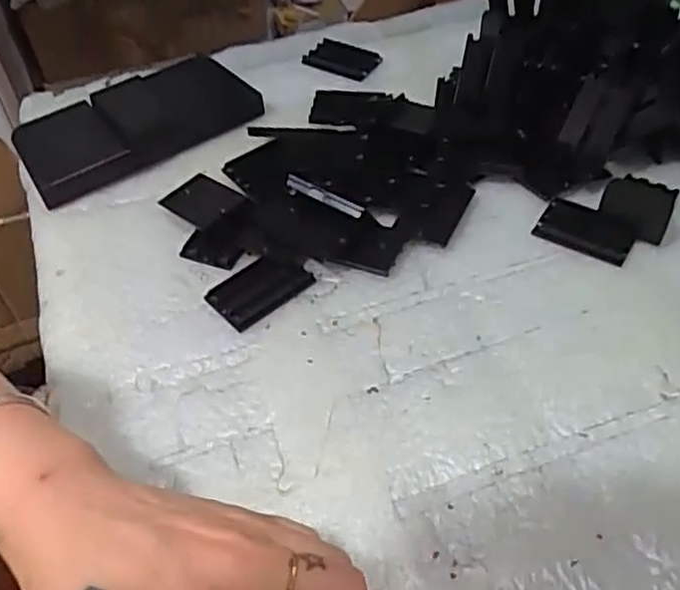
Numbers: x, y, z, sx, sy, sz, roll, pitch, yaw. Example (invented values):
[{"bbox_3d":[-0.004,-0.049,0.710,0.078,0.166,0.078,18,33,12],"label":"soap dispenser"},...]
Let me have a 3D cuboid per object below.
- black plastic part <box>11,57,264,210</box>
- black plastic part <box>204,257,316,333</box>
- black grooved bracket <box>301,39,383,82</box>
[{"bbox_3d":[-0.142,-0.123,0.500,0.166,0.031,0.079,-28,52,-19],"label":"black plastic part"},{"bbox_3d":[-0.045,-0.004,0.406,0.055,0.006,0.036,-34,54,-24],"label":"black plastic part"},{"bbox_3d":[0.003,-0.189,0.563,0.058,0.008,0.055,20,53,14],"label":"black grooved bracket"}]

